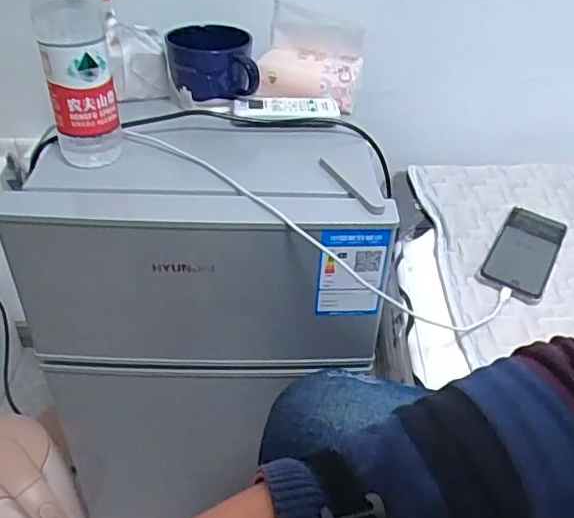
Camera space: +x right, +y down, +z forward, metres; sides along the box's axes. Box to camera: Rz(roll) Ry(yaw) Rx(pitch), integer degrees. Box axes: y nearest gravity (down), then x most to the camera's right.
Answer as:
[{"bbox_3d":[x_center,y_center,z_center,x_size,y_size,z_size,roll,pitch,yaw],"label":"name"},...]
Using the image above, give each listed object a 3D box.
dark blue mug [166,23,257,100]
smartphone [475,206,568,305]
[{"bbox_3d":[-0.094,-0.239,0.711,0.097,0.064,0.104,-6,39,-11],"label":"dark blue mug"},{"bbox_3d":[0.302,-0.014,0.740,0.076,0.017,0.172,22,42,23],"label":"smartphone"}]

